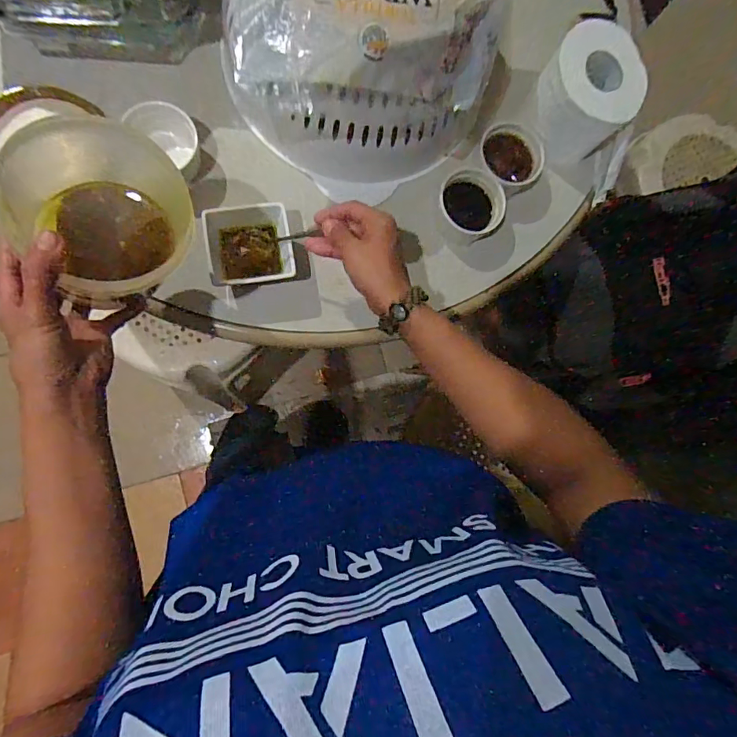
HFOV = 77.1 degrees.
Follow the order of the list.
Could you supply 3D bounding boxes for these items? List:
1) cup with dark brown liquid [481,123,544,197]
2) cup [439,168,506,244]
[{"bbox_3d":[0.167,-0.249,0.554,0.070,0.040,0.071,1,86,-9],"label":"cup with dark brown liquid"},{"bbox_3d":[0.118,-0.191,0.547,0.079,0.039,0.072,1,86,-9],"label":"cup"}]

